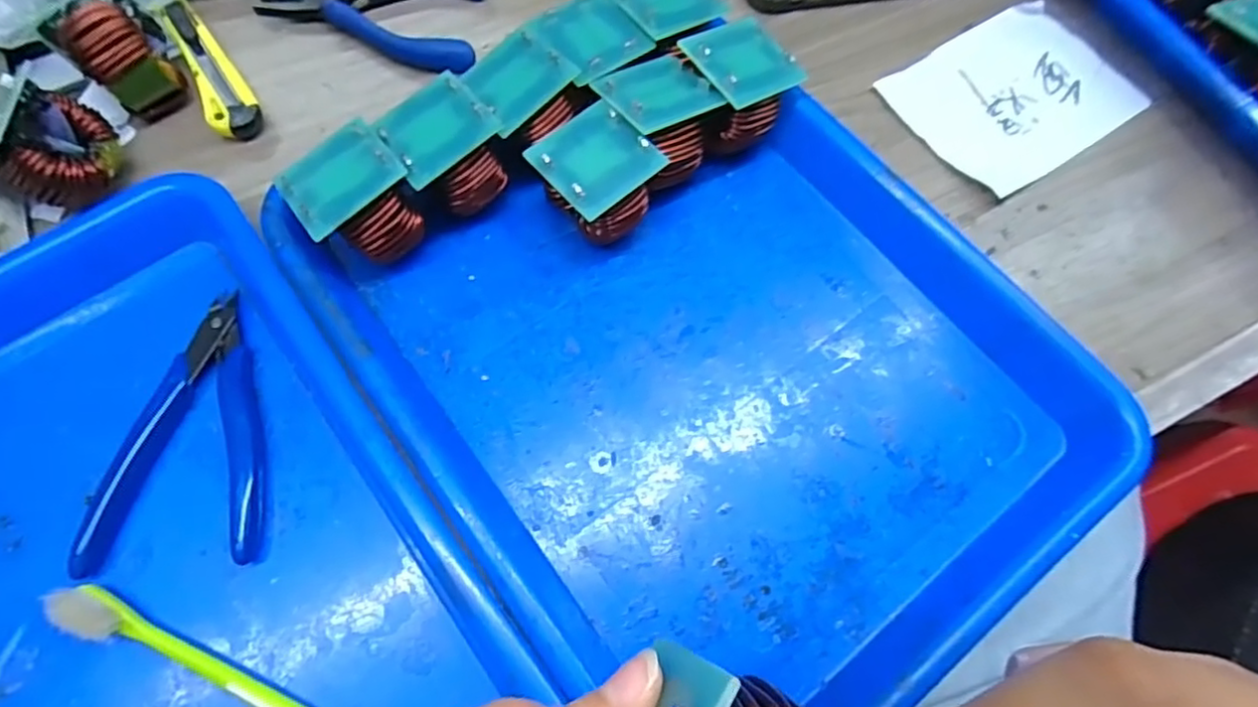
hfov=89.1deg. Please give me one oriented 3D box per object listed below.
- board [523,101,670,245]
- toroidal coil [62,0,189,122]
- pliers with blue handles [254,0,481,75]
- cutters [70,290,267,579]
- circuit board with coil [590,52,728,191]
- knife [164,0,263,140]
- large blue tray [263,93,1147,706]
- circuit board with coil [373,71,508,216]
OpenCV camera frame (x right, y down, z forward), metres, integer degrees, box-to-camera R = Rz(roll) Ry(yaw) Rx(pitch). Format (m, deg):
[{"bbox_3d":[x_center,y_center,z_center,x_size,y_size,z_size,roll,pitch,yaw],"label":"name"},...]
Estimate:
[{"bbox_3d":[-0.015,-0.077,0.297,0.049,0.046,0.050,-39,75,-15],"label":"board"},{"bbox_3d":[-0.247,-0.144,0.314,0.029,0.041,0.033,-40,75,-16],"label":"toroidal coil"},{"bbox_3d":[-0.145,-0.190,0.356,0.122,0.016,0.066,3,69,-1],"label":"pliers with blue handles"},{"bbox_3d":[-0.189,0.032,0.273,0.065,0.011,0.114,-6,69,-5],"label":"cutters"},{"bbox_3d":[0.014,-0.111,0.308,0.047,0.054,0.046,-27,72,-12],"label":"circuit board with coil"},{"bbox_3d":[-0.220,-0.151,0.338,0.023,0.014,0.096,-30,73,-13],"label":"knife"},{"bbox_3d":[0.033,0.001,0.280,0.244,0.033,0.281,-35,74,-14],"label":"large blue tray"},{"bbox_3d":[-0.085,-0.090,0.299,0.045,0.050,0.044,-40,75,-16],"label":"circuit board with coil"}]

